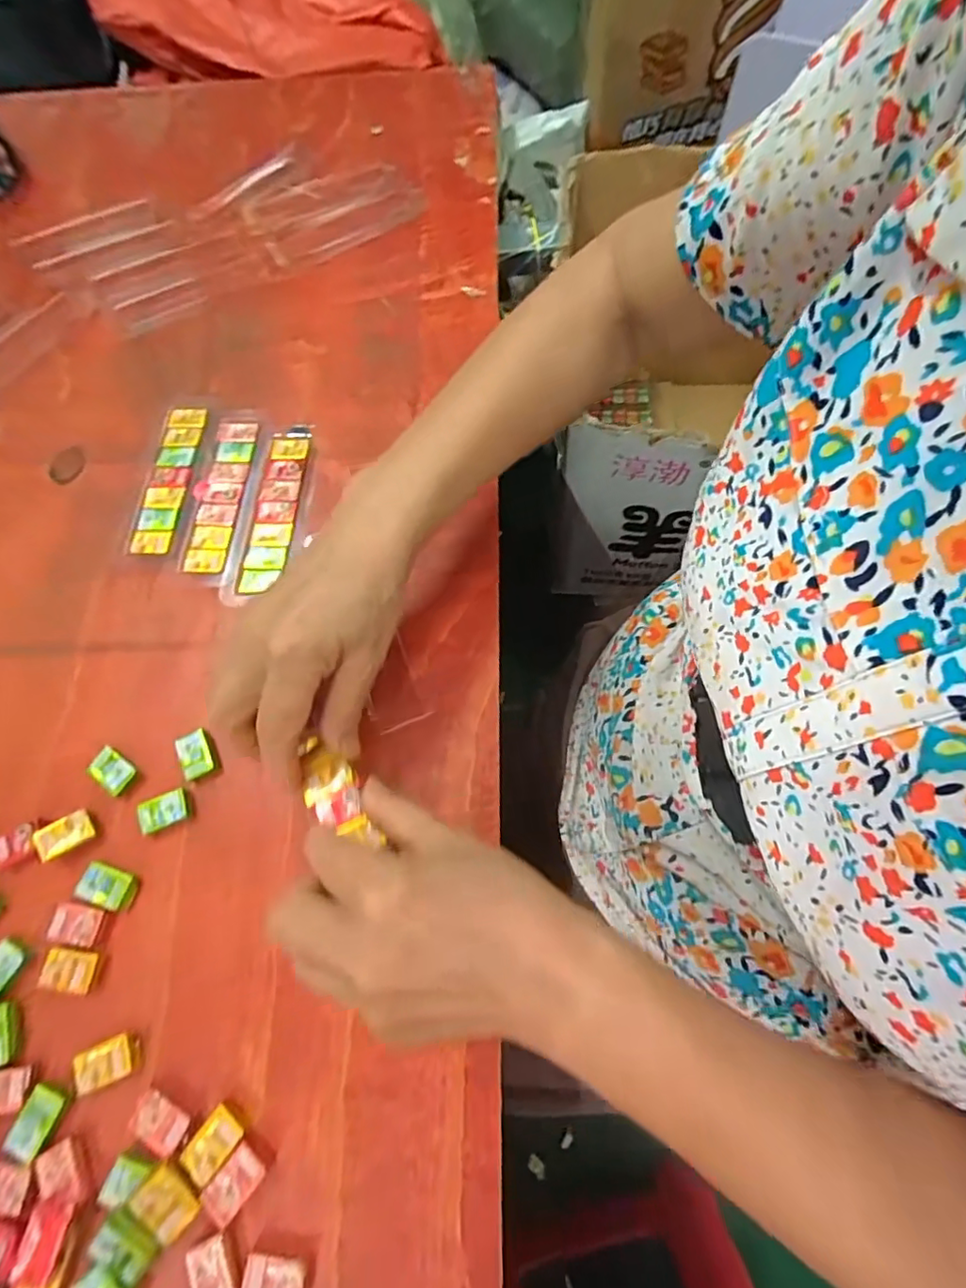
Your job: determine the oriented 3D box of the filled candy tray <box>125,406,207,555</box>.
[{"bbox_3d":[-0.214,-0.113,0.378,0.031,0.008,0.116,3,70,3],"label":"filled candy tray"}]

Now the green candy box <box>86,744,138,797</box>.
[{"bbox_3d":[-0.207,0.071,0.310,0.026,0.007,0.017,33,75,13],"label":"green candy box"}]

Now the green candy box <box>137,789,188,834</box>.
[{"bbox_3d":[-0.173,0.091,0.302,0.024,0.009,0.017,-24,71,-7],"label":"green candy box"}]

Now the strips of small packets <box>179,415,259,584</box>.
[{"bbox_3d":[-0.175,-0.100,0.369,0.031,0.004,0.126,3,70,3],"label":"strips of small packets"}]

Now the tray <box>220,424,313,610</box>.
[{"bbox_3d":[-0.140,-0.088,0.364,0.037,0.004,0.131,3,70,3],"label":"tray"}]

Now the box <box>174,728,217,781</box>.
[{"bbox_3d":[-0.162,0.062,0.312,0.019,0.006,0.026,-24,71,-7],"label":"box"}]

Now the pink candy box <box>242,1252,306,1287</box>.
[{"bbox_3d":[-0.087,0.267,0.232,0.025,0.006,0.019,5,70,4],"label":"pink candy box"}]

